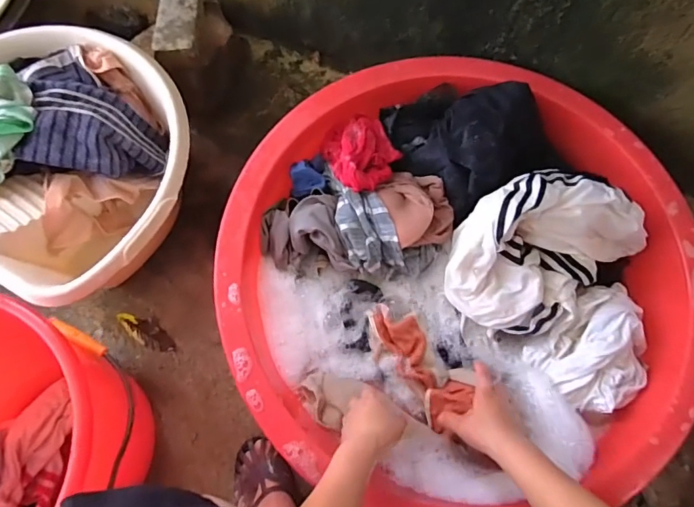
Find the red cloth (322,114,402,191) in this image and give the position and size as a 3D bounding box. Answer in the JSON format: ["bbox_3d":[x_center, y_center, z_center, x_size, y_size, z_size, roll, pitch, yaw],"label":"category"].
[{"bbox_3d":[0.024,-0.157,0.736,0.107,0.044,0.121,-30,75,-12],"label":"red cloth"}]

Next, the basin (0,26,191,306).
[{"bbox_3d":[-0.447,-0.140,0.768,0.417,0.190,0.379,31,72,8],"label":"basin"}]

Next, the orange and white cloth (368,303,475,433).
[{"bbox_3d":[0.099,0.157,0.696,0.084,0.027,0.187,-35,83,-13],"label":"orange and white cloth"}]

